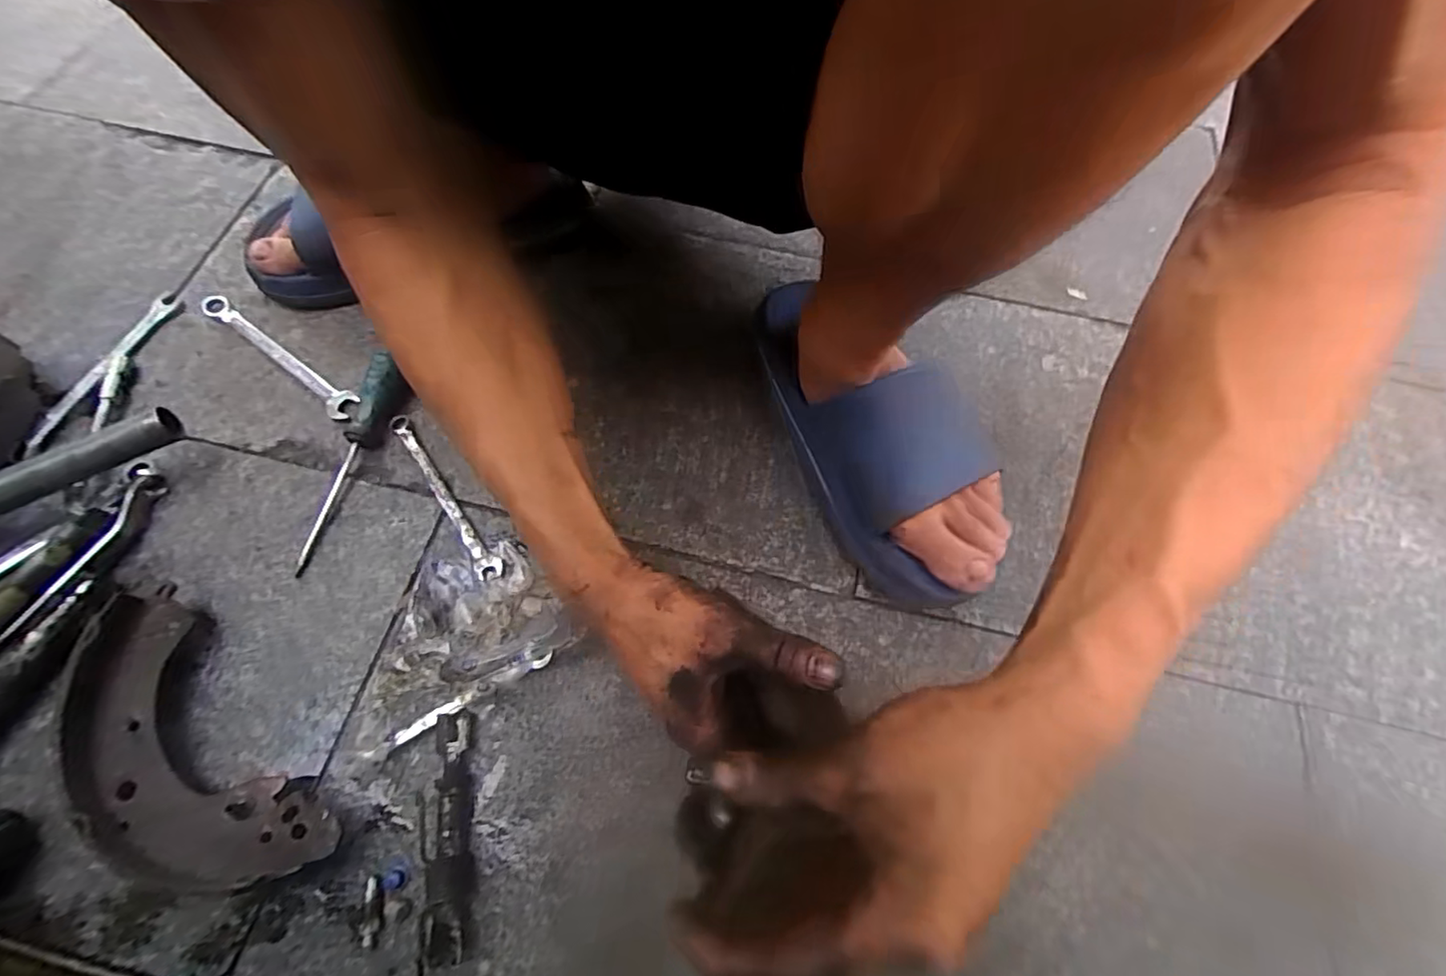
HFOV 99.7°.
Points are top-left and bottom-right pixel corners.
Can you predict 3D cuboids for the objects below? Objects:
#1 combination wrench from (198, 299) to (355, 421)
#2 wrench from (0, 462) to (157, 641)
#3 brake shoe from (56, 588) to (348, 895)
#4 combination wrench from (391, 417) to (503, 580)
[{"bbox_3d":[-0.367,-0.111,0.504,0.174,0.015,0.023,34,69,14],"label":"combination wrench"},{"bbox_3d":[-0.459,0.083,0.394,0.033,0.025,0.240,16,66,6],"label":"wrench"},{"bbox_3d":[-0.319,0.156,0.359,0.211,0.036,0.088,42,71,16],"label":"brake shoe"},{"bbox_3d":[-0.210,0.005,0.455,0.016,0.008,0.156,-35,71,-16],"label":"combination wrench"}]

